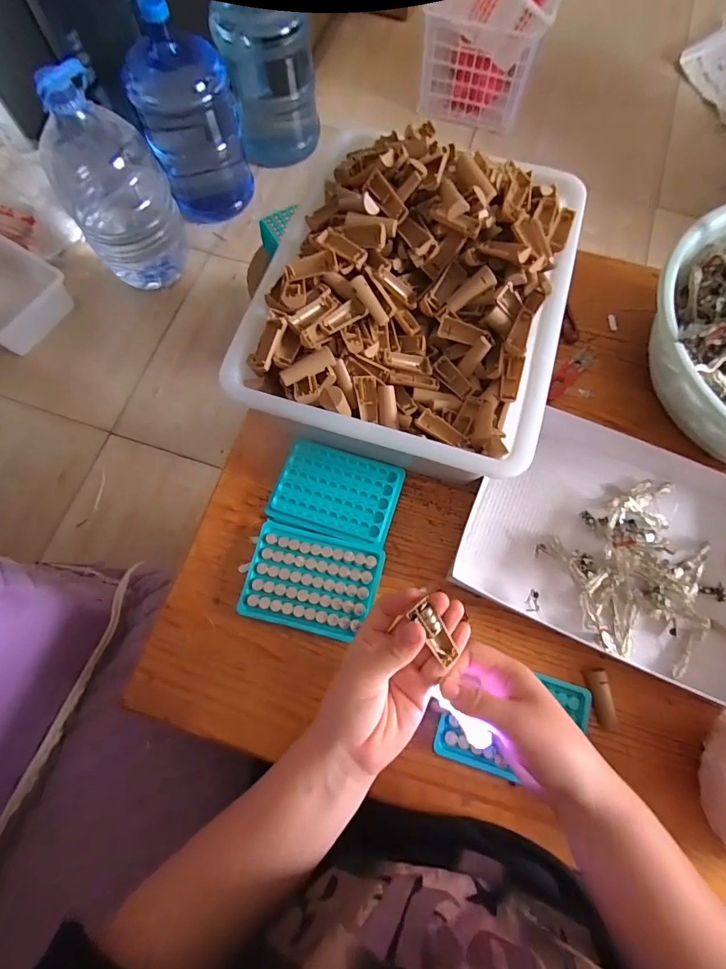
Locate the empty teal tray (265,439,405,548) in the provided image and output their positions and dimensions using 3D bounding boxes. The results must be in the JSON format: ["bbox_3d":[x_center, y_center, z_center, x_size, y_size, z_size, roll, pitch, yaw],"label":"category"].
[{"bbox_3d":[-0.028,0.009,0.464,0.129,0.015,0.092,14,73,4],"label":"empty teal tray"}]

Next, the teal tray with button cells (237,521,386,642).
[{"bbox_3d":[-0.051,0.097,0.432,0.127,0.011,0.093,14,73,3],"label":"teal tray with button cells"}]

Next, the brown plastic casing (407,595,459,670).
[{"bbox_3d":[0.050,0.105,0.306,0.016,0.011,0.049,-37,105,-12],"label":"brown plastic casing"}]

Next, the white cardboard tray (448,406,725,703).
[{"bbox_3d":[0.265,0.057,0.438,0.302,0.034,0.222,25,74,7],"label":"white cardboard tray"}]

